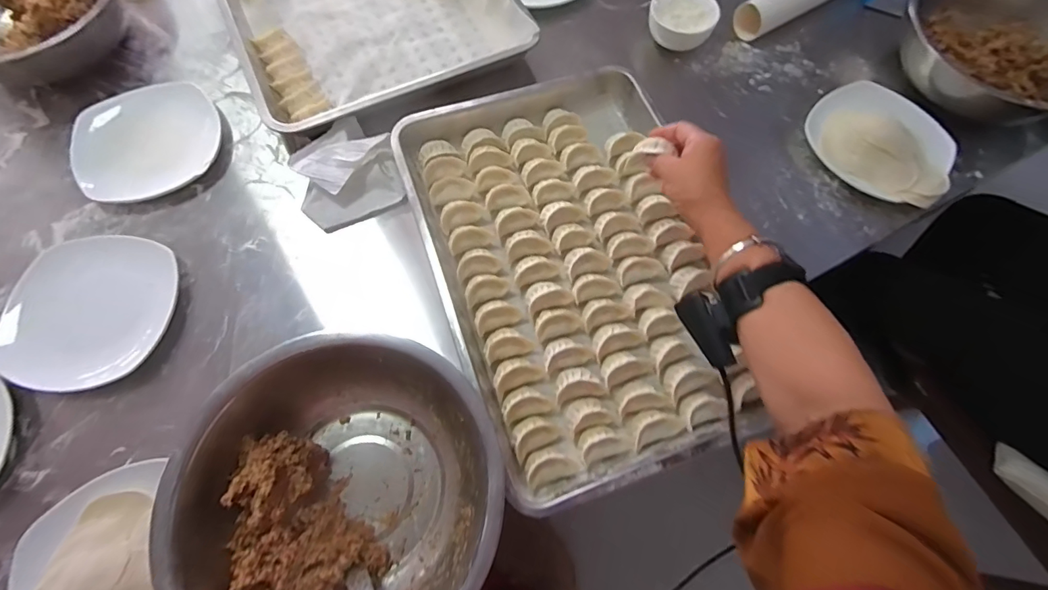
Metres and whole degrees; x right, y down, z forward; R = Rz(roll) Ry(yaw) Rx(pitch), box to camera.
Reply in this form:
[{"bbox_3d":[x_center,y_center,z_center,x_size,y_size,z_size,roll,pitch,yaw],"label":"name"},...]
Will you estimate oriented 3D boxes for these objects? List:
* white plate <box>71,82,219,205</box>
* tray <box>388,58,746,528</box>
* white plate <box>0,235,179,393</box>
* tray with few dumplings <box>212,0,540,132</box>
[{"bbox_3d":[-0.495,-0.204,0.600,0.178,0.033,0.178,-15,70,-7],"label":"white plate"},{"bbox_3d":[0.064,-0.044,0.534,0.326,0.044,0.486,-16,70,-8],"label":"tray"},{"bbox_3d":[-0.492,0.016,0.517,0.177,0.024,0.177,5,69,0],"label":"white plate"},{"bbox_3d":[-0.271,-0.519,0.708,0.388,0.042,0.586,-24,71,-10],"label":"tray with few dumplings"}]

